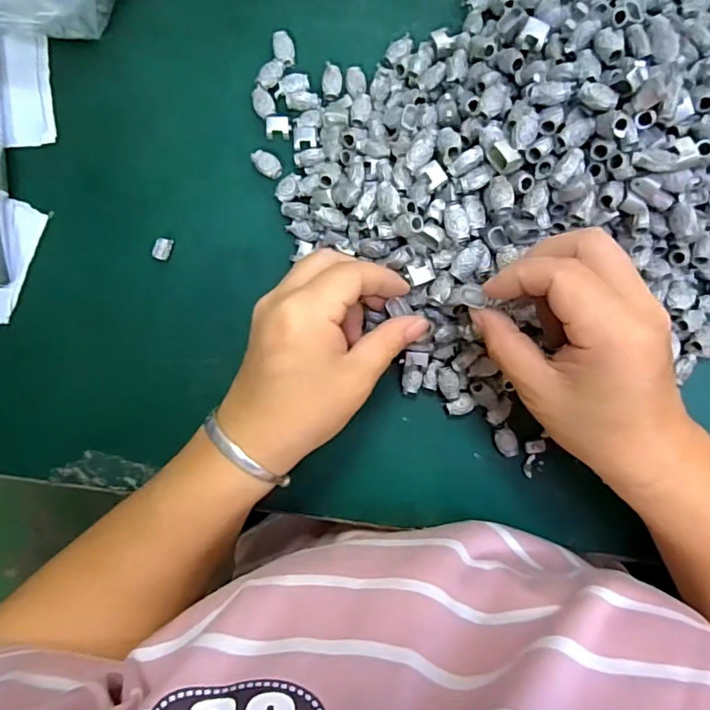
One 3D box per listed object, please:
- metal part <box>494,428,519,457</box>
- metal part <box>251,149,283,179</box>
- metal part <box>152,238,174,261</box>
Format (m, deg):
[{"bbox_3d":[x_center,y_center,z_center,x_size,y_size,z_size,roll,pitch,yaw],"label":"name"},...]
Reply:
[{"bbox_3d":[0.093,0.054,0.322,0.013,0.004,0.018,-11,90,2],"label":"metal part"},{"bbox_3d":[-0.054,-0.119,0.326,0.021,0.005,0.013,44,91,1],"label":"metal part"},{"bbox_3d":[-0.121,-0.067,0.330,0.009,0.008,0.014,18,91,2],"label":"metal part"}]

